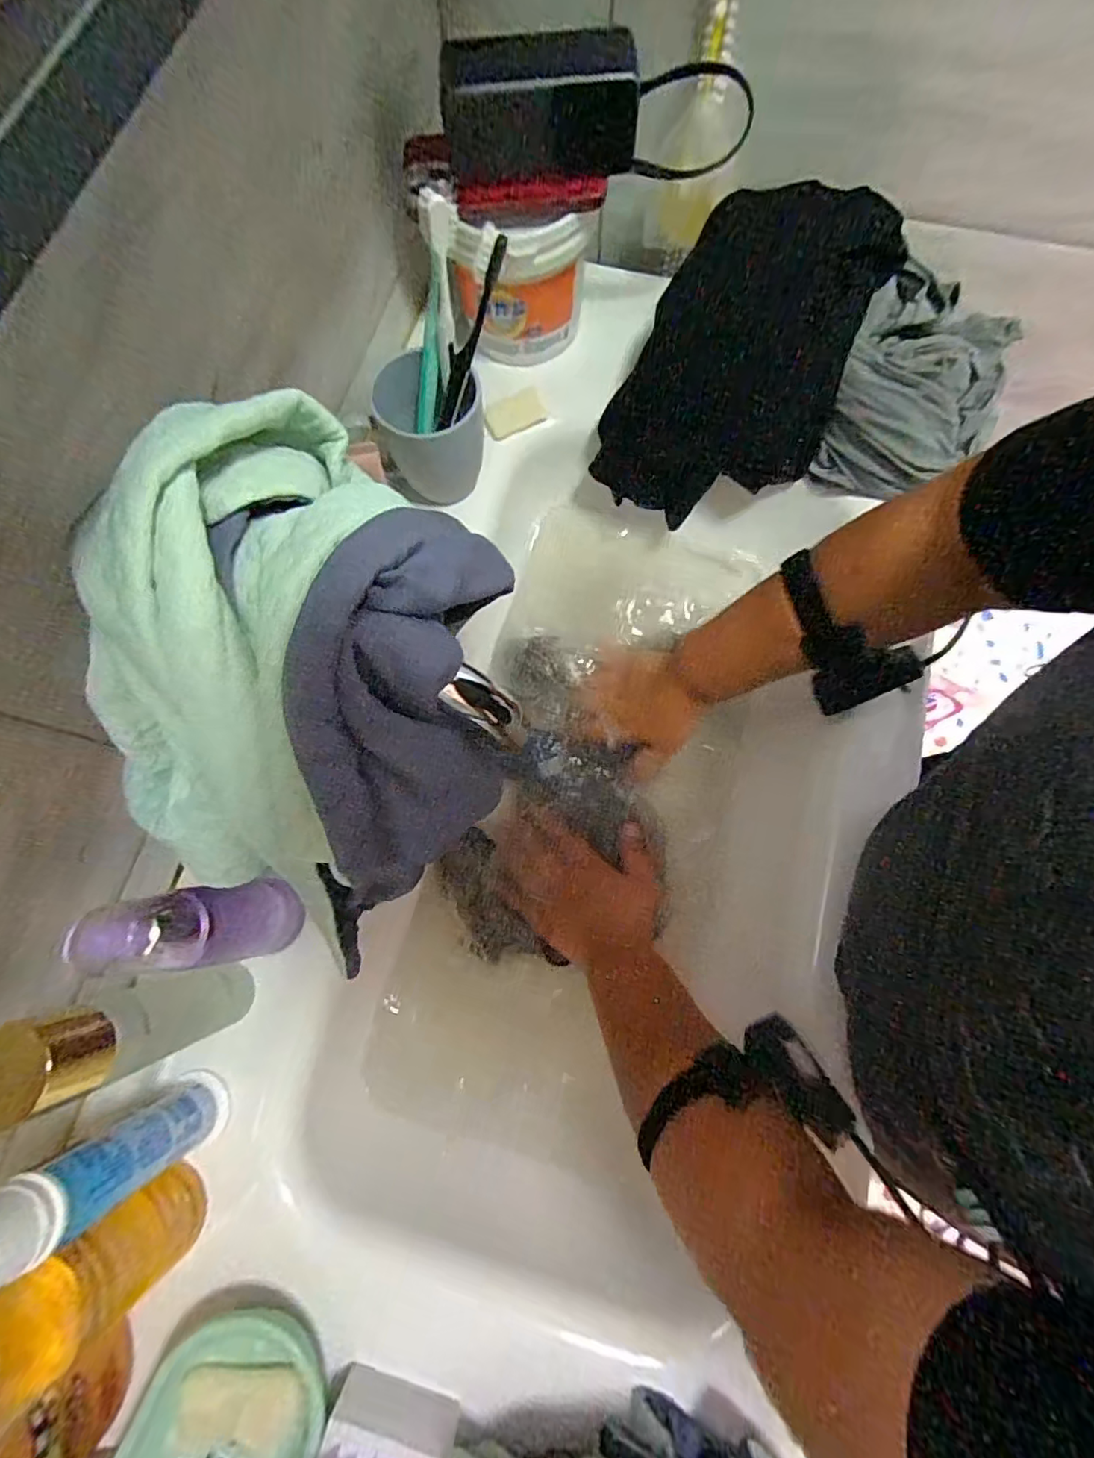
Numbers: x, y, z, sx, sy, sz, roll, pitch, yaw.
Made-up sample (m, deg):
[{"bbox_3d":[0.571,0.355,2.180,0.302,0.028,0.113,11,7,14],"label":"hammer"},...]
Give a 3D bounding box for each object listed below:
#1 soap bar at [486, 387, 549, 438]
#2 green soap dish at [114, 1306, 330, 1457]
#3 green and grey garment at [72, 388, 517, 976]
[{"bbox_3d":[-0.029,-0.287,0.507,0.058,0.005,0.030,-31,121,-11],"label":"soap bar"},{"bbox_3d":[-0.184,0.410,0.317,0.101,0.042,0.129,19,77,6],"label":"green soap dish"},{"bbox_3d":[-0.085,-0.031,0.217,0.126,0.110,0.189,2,75,2],"label":"green and grey garment"}]

